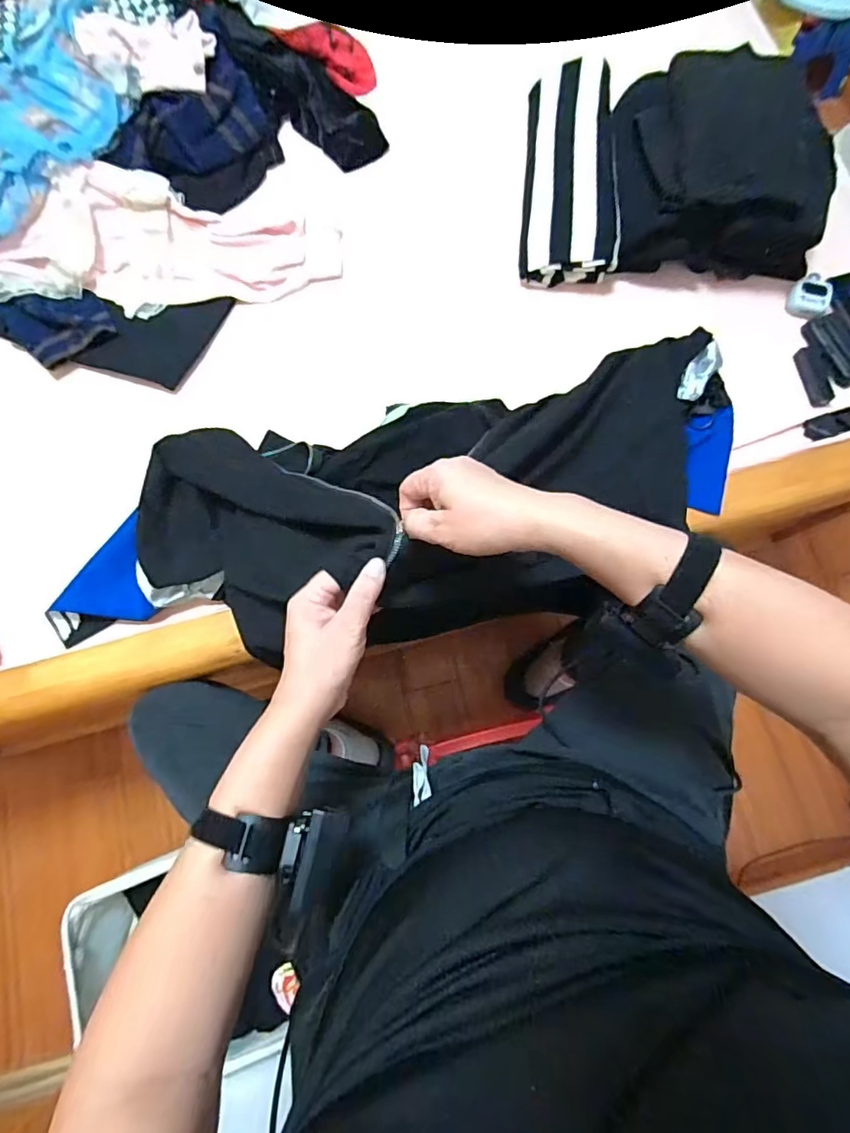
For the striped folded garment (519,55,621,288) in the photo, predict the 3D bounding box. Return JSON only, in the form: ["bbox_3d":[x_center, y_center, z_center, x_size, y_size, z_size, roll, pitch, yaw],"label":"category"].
[{"bbox_3d":[0.211,-0.583,0.770,0.132,0.039,0.333,0,80,18],"label":"striped folded garment"}]

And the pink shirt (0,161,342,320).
[{"bbox_3d":[-0.420,-0.464,0.749,0.573,0.098,0.164,-3,78,0],"label":"pink shirt"}]

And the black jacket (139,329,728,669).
[{"bbox_3d":[0.029,-0.082,0.641,0.745,0.098,0.315,-12,78,1],"label":"black jacket"}]

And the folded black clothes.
[{"bbox_3d":[0.406,-0.549,0.726,0.273,0.152,0.234,8,78,2],"label":"folded black clothes"}]

